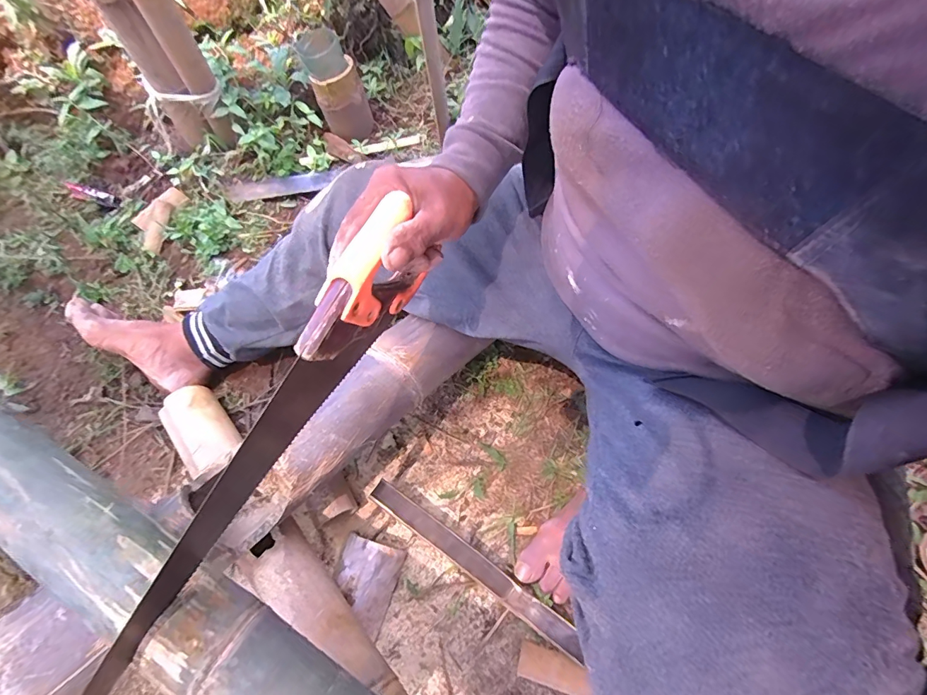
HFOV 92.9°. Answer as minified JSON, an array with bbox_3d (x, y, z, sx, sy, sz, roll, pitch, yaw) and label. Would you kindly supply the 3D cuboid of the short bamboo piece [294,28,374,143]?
[{"bbox_3d":[-0.225,-0.461,0.782,0.088,0.137,0.075,-17,65,-5],"label":"short bamboo piece"}]

